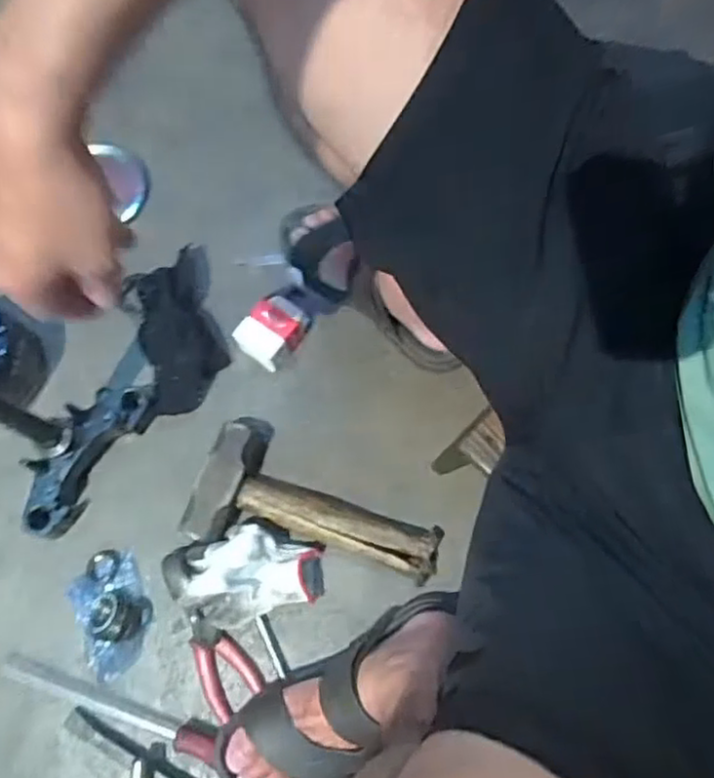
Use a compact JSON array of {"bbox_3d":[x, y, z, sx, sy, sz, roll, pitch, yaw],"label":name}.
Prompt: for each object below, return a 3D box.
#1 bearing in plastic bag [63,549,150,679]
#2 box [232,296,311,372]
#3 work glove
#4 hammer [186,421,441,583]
[{"bbox_3d":[-0.252,0.226,0.679,0.073,0.025,0.118,-26,74,-6],"label":"bearing in plastic bag"},{"bbox_3d":[-0.095,-0.063,0.752,0.058,0.061,0.078,33,77,11],"label":"box"},{"bbox_3d":[-0.112,0.184,0.667,0.148,0.064,0.091,-16,73,-3],"label":"work glove"},{"bbox_3d":[-0.038,0.122,0.691,0.254,0.054,0.138,17,74,7],"label":"hammer"}]

